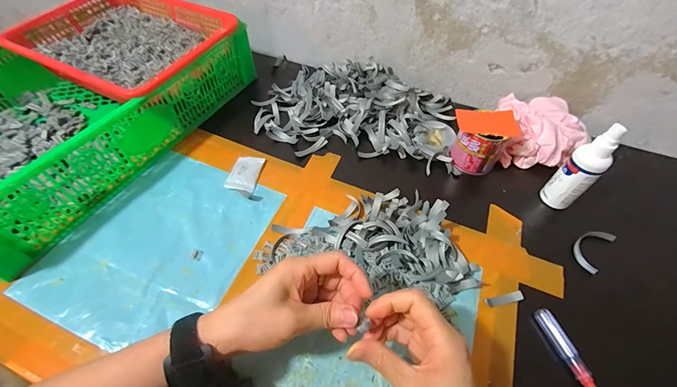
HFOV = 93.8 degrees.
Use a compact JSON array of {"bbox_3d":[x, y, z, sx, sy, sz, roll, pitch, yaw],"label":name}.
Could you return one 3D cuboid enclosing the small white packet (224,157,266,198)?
[{"bbox_3d":[-0.134,-0.027,0.457,0.040,0.009,0.071,9,52,6],"label":"small white packet"}]

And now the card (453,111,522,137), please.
[{"bbox_3d":[0.204,-0.097,0.431,0.081,0.008,0.045,1,62,-2],"label":"card"}]

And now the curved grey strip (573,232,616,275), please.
[{"bbox_3d":[0.320,0.069,0.400,0.032,0.015,0.068,38,60,25],"label":"curved grey strip"}]

